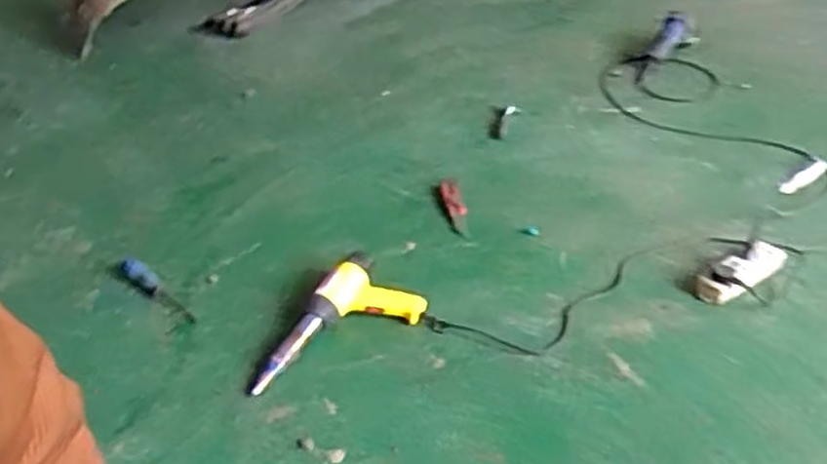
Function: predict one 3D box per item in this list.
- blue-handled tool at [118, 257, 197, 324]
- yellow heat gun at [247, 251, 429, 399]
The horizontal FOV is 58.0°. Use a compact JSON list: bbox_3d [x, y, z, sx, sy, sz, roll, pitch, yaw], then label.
[{"bbox_3d":[-0.438,0.101,1.277,0.199,0.041,0.039,26,43,35],"label":"blue-handled tool"},{"bbox_3d":[-0.113,0.151,1.160,0.147,0.075,0.307,18,39,27],"label":"yellow heat gun"}]

